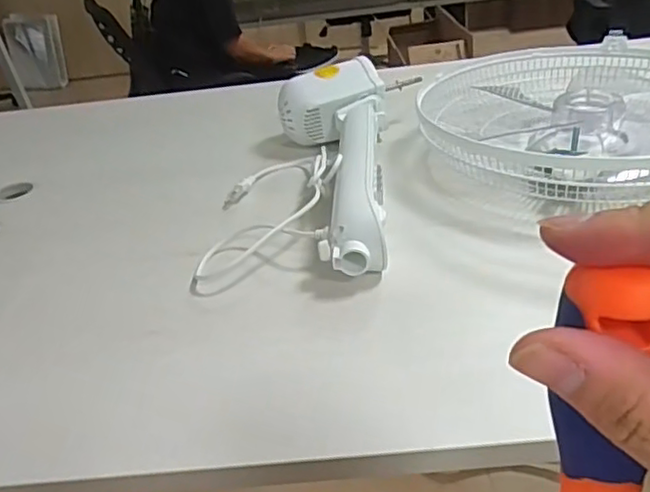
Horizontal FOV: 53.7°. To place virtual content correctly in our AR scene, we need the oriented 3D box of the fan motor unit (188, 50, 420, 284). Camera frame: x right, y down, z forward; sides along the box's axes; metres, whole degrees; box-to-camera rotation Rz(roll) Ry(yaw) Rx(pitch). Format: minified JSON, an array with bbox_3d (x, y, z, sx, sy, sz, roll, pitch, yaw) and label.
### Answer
[{"bbox_3d":[-0.010,-0.125,0.849,0.227,0.110,0.479,0,31,13],"label":"fan motor unit"}]

